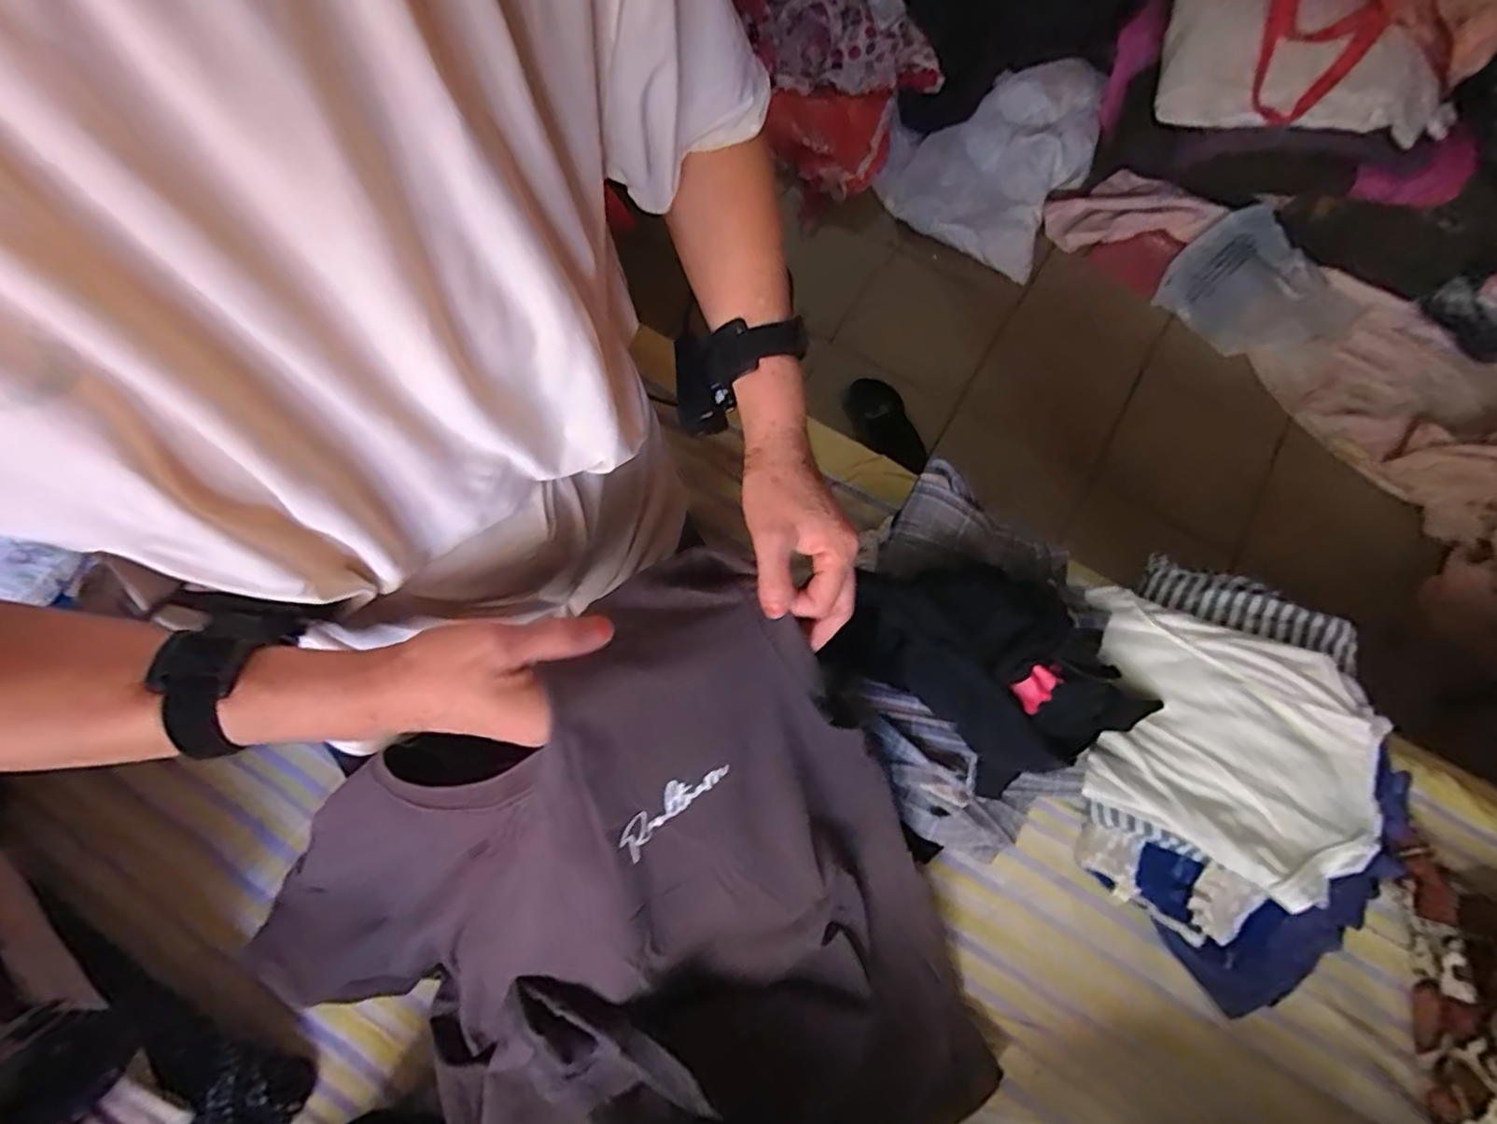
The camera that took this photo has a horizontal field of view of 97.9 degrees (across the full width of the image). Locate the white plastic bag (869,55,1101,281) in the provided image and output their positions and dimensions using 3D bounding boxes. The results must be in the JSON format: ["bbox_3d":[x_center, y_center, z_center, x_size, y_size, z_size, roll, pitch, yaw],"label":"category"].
[{"bbox_3d":[0.533,-0.918,1.448,0.419,0.157,0.437,26,72,7],"label":"white plastic bag"}]

